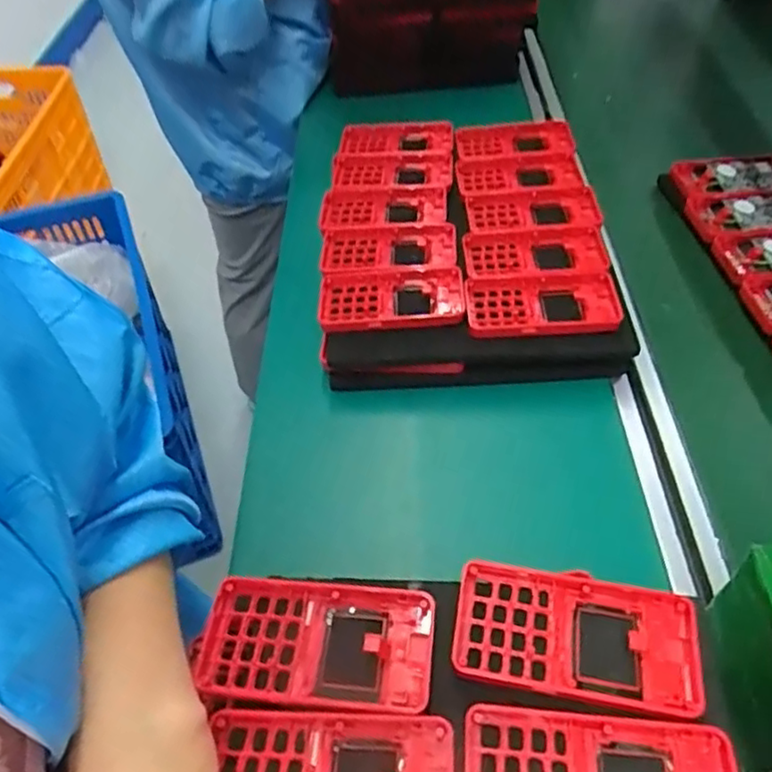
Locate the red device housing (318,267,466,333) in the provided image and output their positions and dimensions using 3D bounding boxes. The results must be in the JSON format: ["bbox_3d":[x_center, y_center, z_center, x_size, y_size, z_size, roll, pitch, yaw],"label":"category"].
[{"bbox_3d":[0.005,-0.078,0.563,0.124,0.016,0.075,-4,50,0],"label":"red device housing"}]

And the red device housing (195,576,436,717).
[{"bbox_3d":[-0.037,0.139,0.348,0.122,0.016,0.063,4,50,7],"label":"red device housing"}]

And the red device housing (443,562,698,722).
[{"bbox_3d":[0.100,0.133,0.344,0.125,0.018,0.065,7,51,9],"label":"red device housing"}]

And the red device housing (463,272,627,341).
[{"bbox_3d":[0.130,-0.067,0.544,0.124,0.014,0.069,2,50,5],"label":"red device housing"}]

